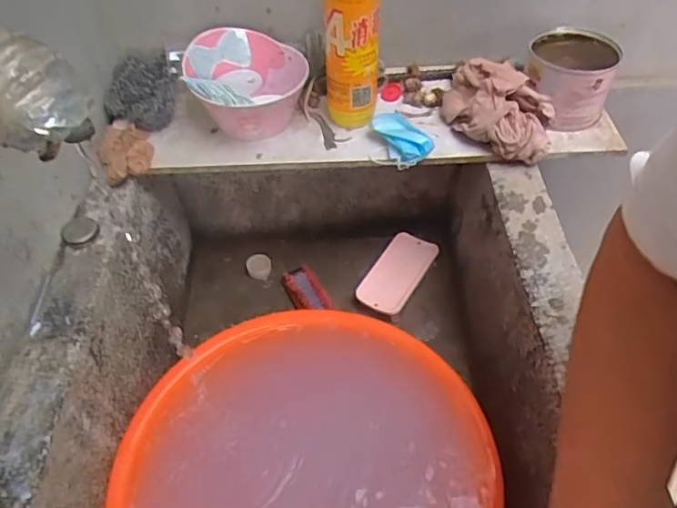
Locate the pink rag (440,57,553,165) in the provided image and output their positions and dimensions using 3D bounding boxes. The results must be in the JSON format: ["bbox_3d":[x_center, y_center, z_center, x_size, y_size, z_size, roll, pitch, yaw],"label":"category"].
[{"bbox_3d":[0.178,-0.158,0.644,0.115,0.089,0.092,4,48,8],"label":"pink rag"}]

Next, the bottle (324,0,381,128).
[{"bbox_3d":[0.013,-0.251,0.602,0.060,0.239,0.075,-3,48,2],"label":"bottle"}]

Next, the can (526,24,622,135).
[{"bbox_3d":[0.269,-0.204,0.667,0.096,0.075,0.109,10,50,13],"label":"can"}]

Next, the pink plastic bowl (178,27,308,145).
[{"bbox_3d":[-0.106,-0.191,0.662,0.133,0.089,0.126,-2,48,3],"label":"pink plastic bowl"}]

